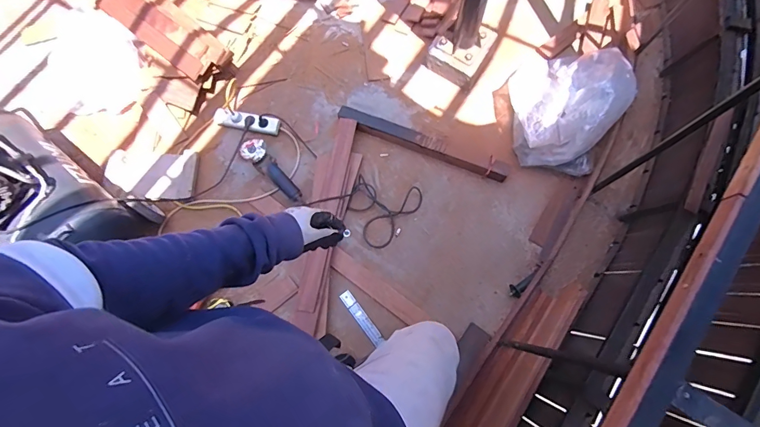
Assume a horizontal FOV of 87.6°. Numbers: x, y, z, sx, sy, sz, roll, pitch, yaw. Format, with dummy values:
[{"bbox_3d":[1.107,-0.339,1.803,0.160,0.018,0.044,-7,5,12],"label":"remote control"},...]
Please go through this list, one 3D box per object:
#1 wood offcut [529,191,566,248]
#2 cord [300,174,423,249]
[{"bbox_3d":[0.584,0.016,1.367,0.051,0.010,0.207,31,78,6],"label":"wood offcut"},{"bbox_3d":[-0.045,-0.048,1.371,0.327,0.043,0.258,32,78,7],"label":"cord"}]

